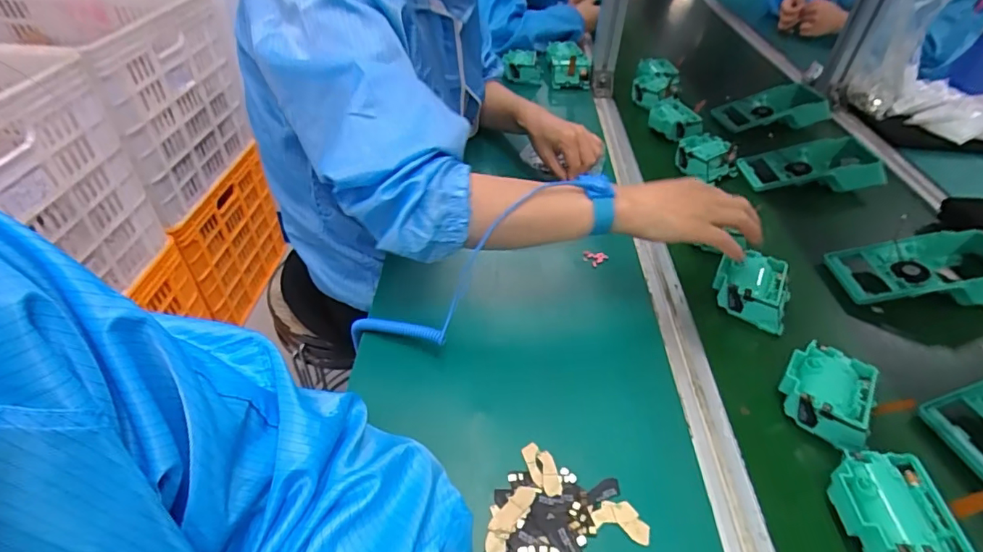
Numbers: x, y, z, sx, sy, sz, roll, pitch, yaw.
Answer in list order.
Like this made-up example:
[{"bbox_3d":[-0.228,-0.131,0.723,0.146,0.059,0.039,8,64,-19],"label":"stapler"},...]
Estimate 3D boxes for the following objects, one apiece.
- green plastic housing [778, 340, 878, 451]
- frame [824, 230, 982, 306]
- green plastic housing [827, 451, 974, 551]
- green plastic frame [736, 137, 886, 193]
[{"bbox_3d":[0.292,0.103,0.436,0.068,0.046,0.082,27,48,27],"label":"green plastic housing"},{"bbox_3d":[0.508,-0.005,0.571,0.205,0.061,0.091,3,42,3],"label":"frame"},{"bbox_3d":[0.288,0.176,0.363,0.068,0.047,0.076,1,42,2],"label":"green plastic housing"},{"bbox_3d":[0.476,-0.165,0.749,0.199,0.050,0.100,0,42,1],"label":"green plastic frame"}]

